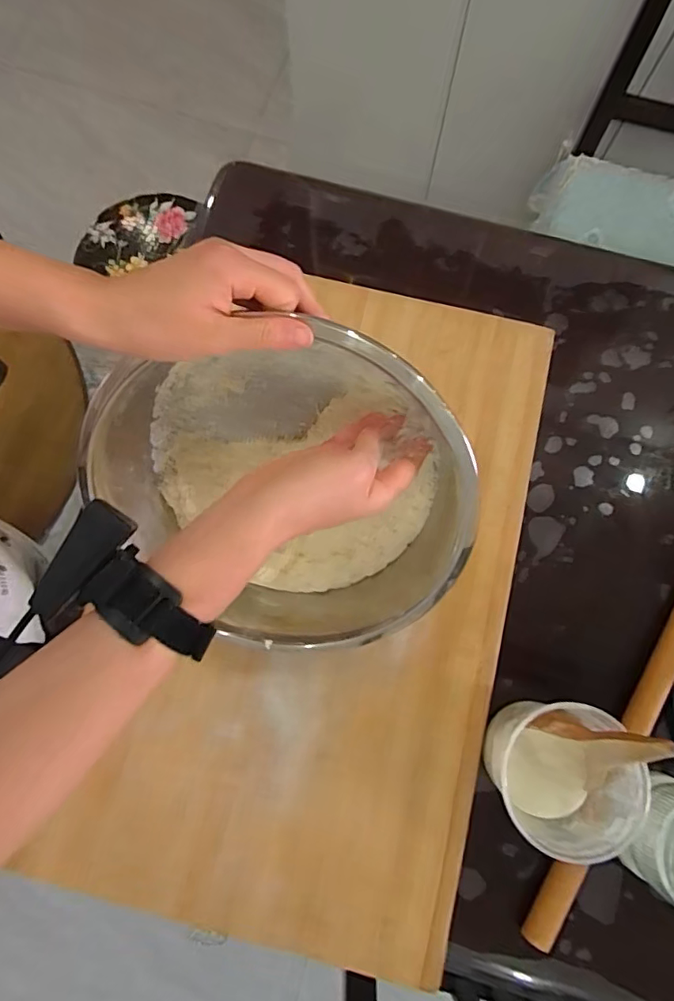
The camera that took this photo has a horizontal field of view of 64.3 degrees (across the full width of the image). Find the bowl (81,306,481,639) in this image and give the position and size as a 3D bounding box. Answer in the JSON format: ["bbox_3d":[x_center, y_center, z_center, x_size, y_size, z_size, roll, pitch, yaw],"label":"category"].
[{"bbox_3d":[-0.037,-0.004,0.476,0.281,0.138,0.272,0,77,0],"label":"bowl"}]

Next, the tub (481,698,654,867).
[{"bbox_3d":[0.189,0.234,0.480,0.102,0.114,0.109,0,77,0],"label":"tub"}]

